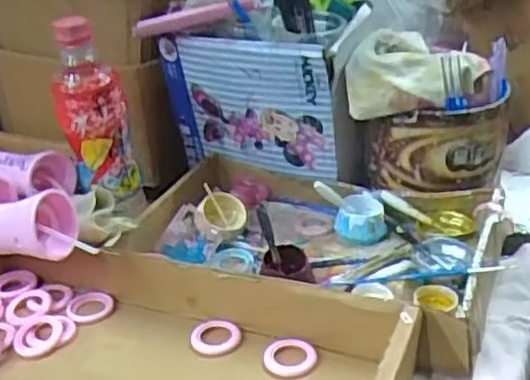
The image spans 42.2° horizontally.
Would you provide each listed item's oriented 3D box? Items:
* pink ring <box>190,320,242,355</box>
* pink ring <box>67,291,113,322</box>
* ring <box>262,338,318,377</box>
[{"bbox_3d":[-0.037,0.110,0.516,0.037,0.007,0.033,16,33,31],"label":"pink ring"},{"bbox_3d":[-0.142,0.093,0.557,0.037,0.006,0.037,-2,28,1],"label":"pink ring"},{"bbox_3d":[0.018,0.119,0.491,0.038,0.009,0.033,-4,28,-3],"label":"ring"}]

